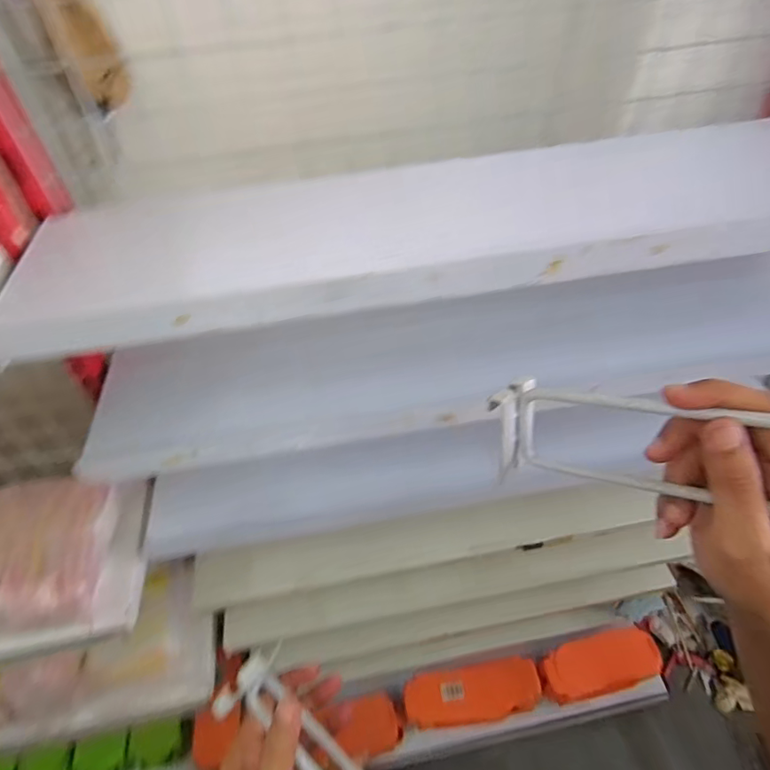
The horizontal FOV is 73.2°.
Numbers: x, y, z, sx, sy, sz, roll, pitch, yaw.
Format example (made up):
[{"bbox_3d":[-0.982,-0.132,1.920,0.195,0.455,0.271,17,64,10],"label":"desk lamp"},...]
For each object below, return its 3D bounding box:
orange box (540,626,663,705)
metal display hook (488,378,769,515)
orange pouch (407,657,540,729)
[{"bbox_3d":[0.502,0.648,1.203,0.291,0.067,0.120,-12,62,-6],"label":"orange box"},{"bbox_3d":[0.130,0.021,0.258,0.171,0.068,0.038,-5,37,45],"label":"metal display hook"},{"bbox_3d":[0.204,0.720,1.207,0.318,0.060,0.112,-8,47,-4],"label":"orange pouch"}]

